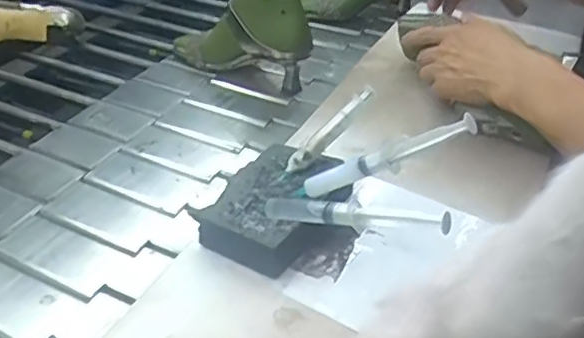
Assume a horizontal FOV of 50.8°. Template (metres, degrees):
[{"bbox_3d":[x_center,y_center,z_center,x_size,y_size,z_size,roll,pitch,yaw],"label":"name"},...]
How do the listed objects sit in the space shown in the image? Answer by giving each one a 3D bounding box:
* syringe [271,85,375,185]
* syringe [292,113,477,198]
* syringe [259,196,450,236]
[{"bbox_3d":[0.029,-0.030,0.548,0.123,0.011,0.014,-45,51,-10],"label":"syringe"},{"bbox_3d":[0.064,-0.005,0.465,0.160,0.021,0.014,-24,20,36],"label":"syringe"},{"bbox_3d":[0.039,0.032,0.451,0.159,0.019,0.013,1,30,37],"label":"syringe"}]

